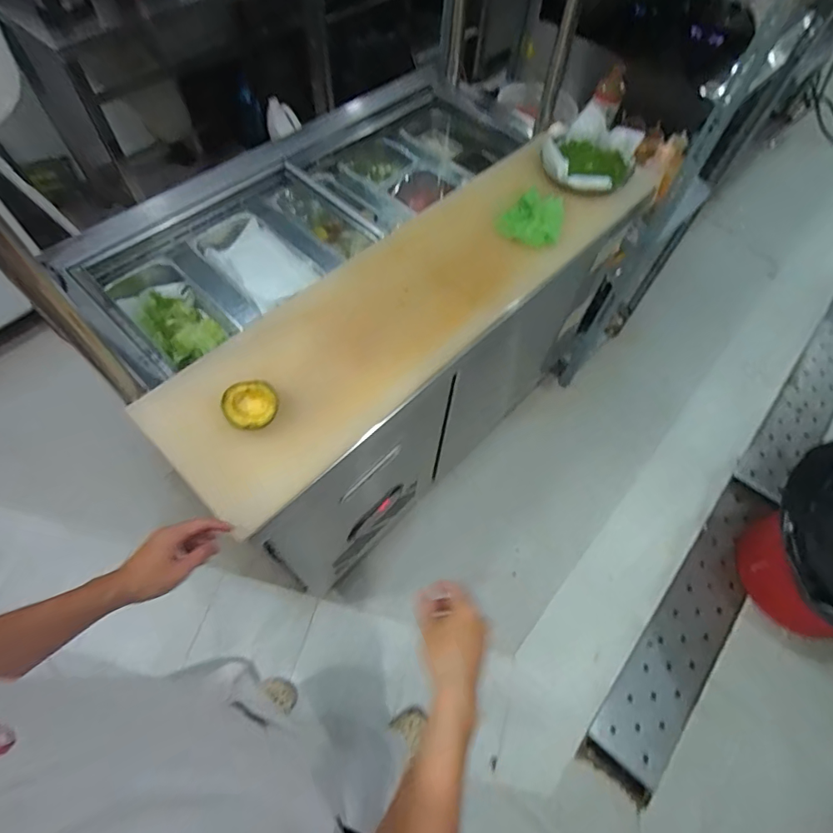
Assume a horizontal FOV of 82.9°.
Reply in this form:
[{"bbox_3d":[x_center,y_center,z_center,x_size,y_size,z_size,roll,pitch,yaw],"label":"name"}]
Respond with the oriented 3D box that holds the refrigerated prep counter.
[{"bbox_3d":[-0.107,-0.251,1.309,1.204,0.757,0.751,-40,70,-22],"label":"refrigerated prep counter"}]

